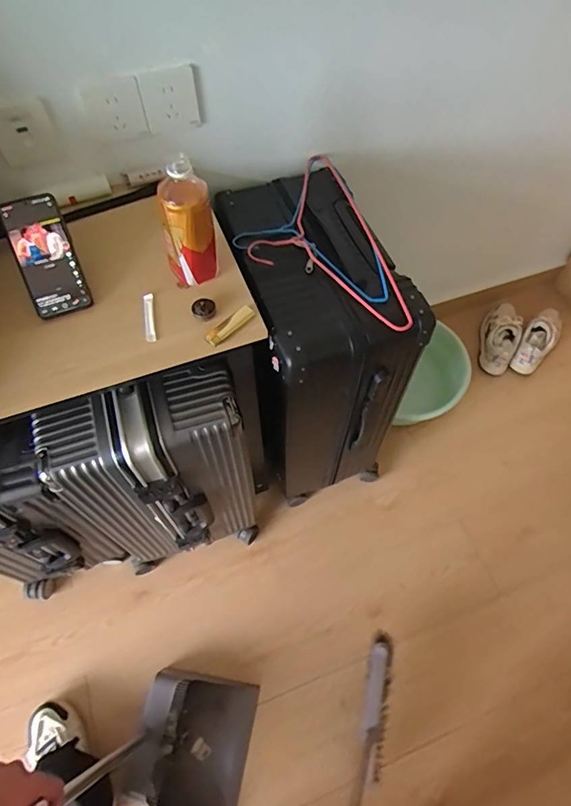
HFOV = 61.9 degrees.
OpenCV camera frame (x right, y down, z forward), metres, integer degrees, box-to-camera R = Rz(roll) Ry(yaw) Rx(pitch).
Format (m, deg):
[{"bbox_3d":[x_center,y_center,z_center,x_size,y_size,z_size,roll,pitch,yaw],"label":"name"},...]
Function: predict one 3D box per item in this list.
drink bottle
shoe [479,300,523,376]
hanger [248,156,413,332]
[{"bbox_3d":[-0.135,-0.248,0.651,0.070,0.163,0.061,-6,61,-4],"label":"drink bottle"},{"bbox_3d":[0.665,-0.219,1.469,0.103,0.086,0.263,17,63,11],"label":"shoe"},{"bbox_3d":[0.045,-0.279,0.815,0.215,0.015,0.438,-14,61,-5],"label":"hanger"}]

